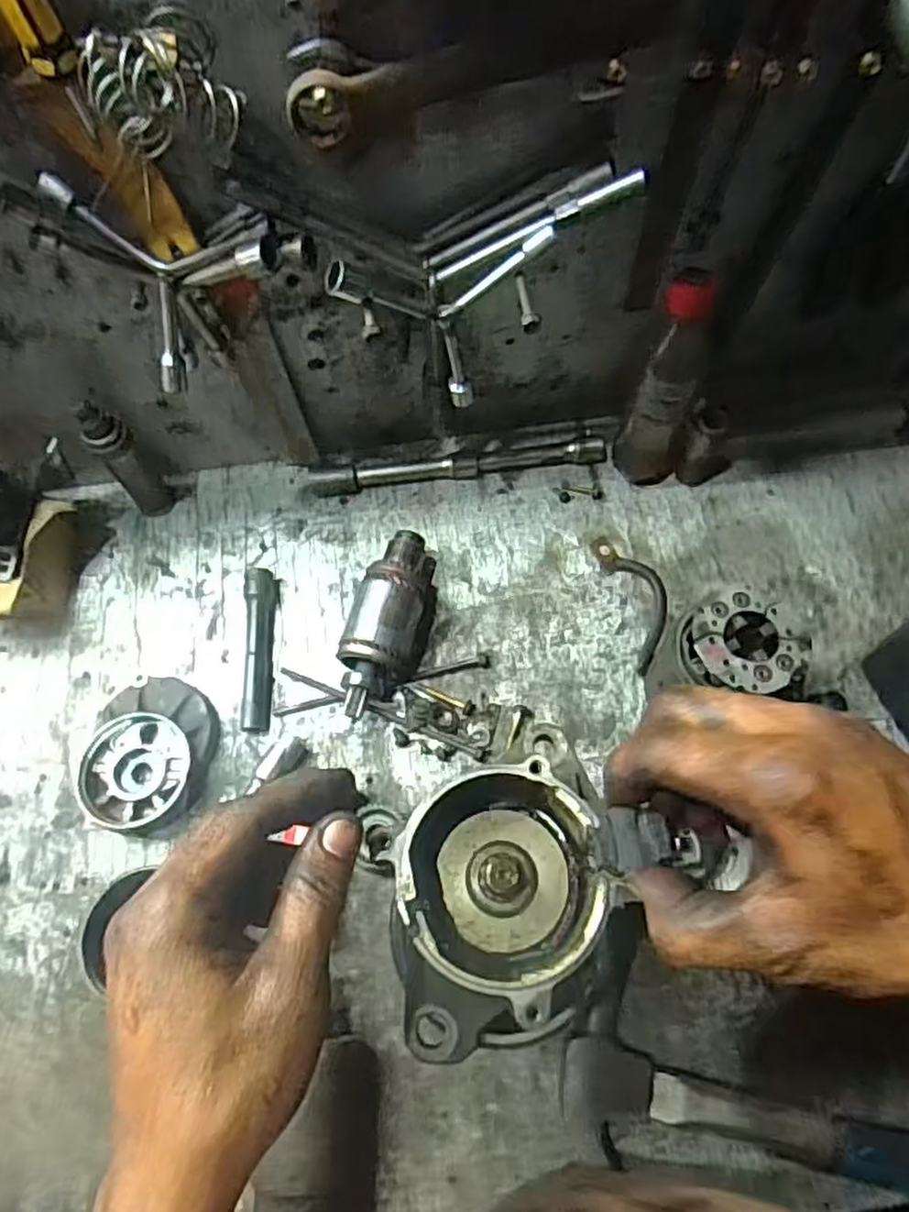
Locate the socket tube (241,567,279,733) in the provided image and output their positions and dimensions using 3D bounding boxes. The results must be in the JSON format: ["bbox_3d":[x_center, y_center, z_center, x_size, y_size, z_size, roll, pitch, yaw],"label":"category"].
[{"bbox_3d":[-0.153,0.032,0.558,0.022,0.018,0.130,-5,66,-1],"label":"socket tube"}]

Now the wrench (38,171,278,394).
[{"bbox_3d":[-0.147,-0.186,0.390,0.106,0.120,0.019,-8,40,23],"label":"wrench"}]

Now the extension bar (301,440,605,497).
[{"bbox_3d":[-0.002,-0.120,0.618,0.262,0.021,0.022,-5,66,0],"label":"extension bar"}]

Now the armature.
[{"bbox_3d":[-0.053,0.012,0.541,0.053,0.053,0.146,11,66,7],"label":"armature"}]

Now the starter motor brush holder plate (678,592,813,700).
[{"bbox_3d":[0.179,0.026,0.445,0.069,0.026,0.059,10,66,6],"label":"starter motor brush holder plate"}]

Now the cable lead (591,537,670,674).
[{"bbox_3d":[0.129,-0.001,0.522,0.030,0.084,0.083,-31,68,-12],"label":"cable lead"}]

